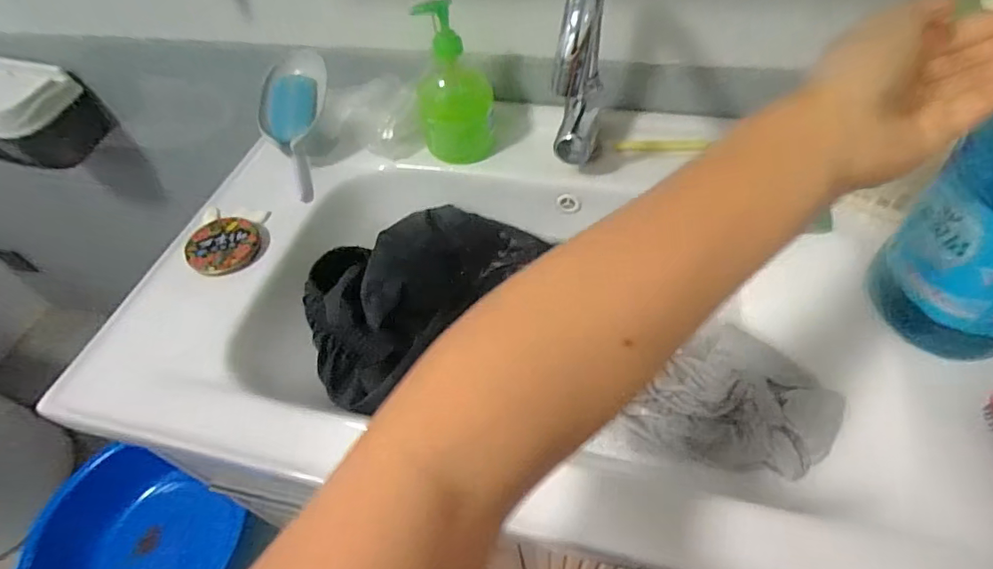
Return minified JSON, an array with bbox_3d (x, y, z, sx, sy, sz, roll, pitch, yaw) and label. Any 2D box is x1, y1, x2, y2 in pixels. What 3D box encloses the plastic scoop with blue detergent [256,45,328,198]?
[{"bbox_3d":[-0.235,-0.184,0.596,0.078,0.036,0.180,-2,85,4],"label":"plastic scoop with blue detergent"}]

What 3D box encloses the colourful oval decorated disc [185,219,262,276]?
[{"bbox_3d":[-0.283,-0.040,0.528,0.070,0.018,0.062,-19,53,-10],"label":"colourful oval decorated disc"}]

